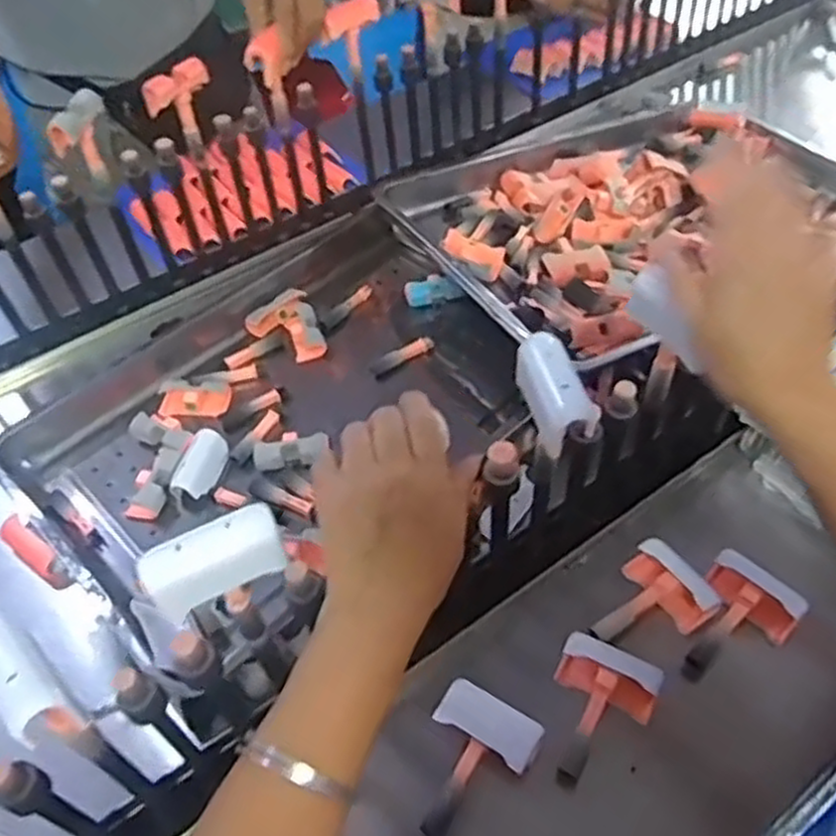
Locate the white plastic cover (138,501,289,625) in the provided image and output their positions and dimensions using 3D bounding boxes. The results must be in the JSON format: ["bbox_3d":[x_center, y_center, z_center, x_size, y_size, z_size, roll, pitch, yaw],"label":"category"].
[{"bbox_3d":[-0.112,0.079,0.416,0.074,0.037,0.031,-21,51,-14],"label":"white plastic cover"}]

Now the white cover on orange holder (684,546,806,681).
[{"bbox_3d":[0.252,0.165,0.603,0.072,0.034,0.101,33,59,28],"label":"white cover on orange holder"}]

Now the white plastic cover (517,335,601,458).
[{"bbox_3d":[0.085,-0.018,0.476,0.030,0.032,0.080,-13,50,-7],"label":"white plastic cover"}]

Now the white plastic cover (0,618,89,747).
[{"bbox_3d":[-0.204,0.129,0.381,0.082,0.014,0.028,35,60,29],"label":"white plastic cover"}]

